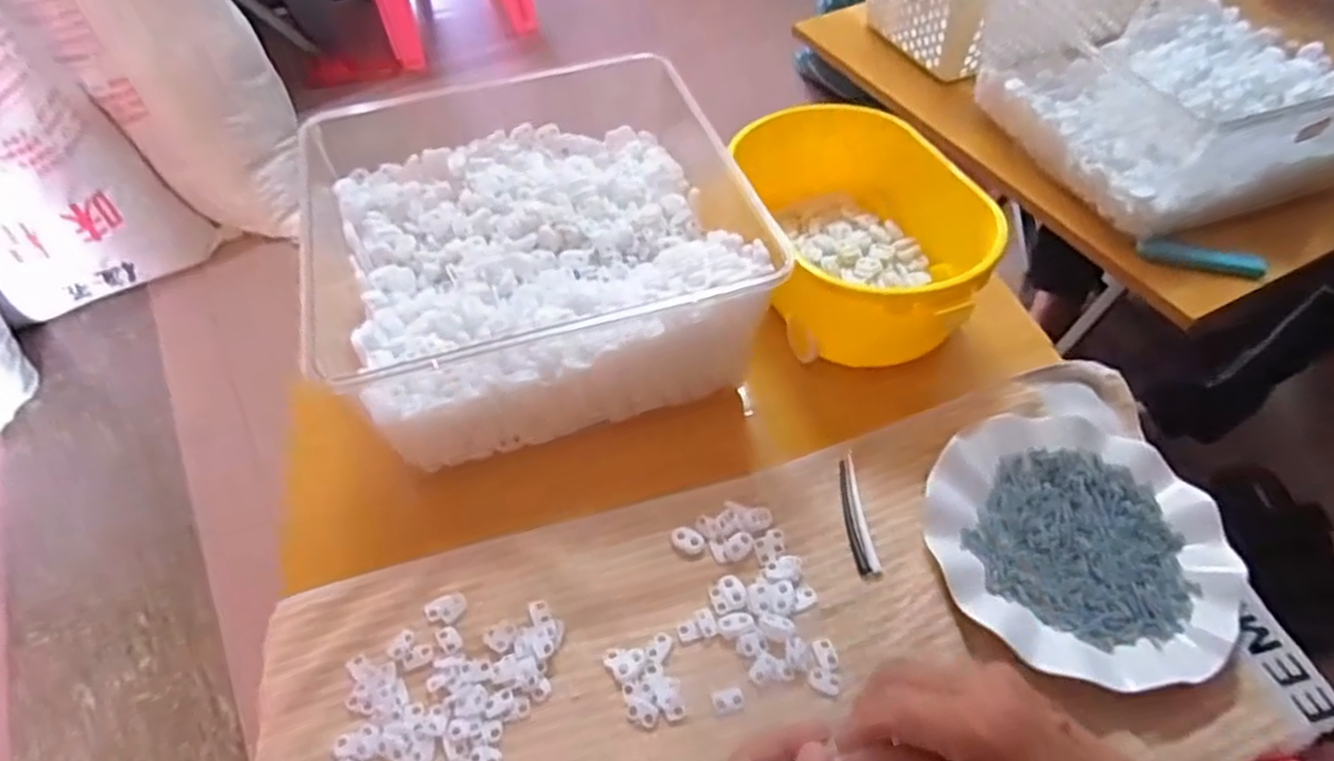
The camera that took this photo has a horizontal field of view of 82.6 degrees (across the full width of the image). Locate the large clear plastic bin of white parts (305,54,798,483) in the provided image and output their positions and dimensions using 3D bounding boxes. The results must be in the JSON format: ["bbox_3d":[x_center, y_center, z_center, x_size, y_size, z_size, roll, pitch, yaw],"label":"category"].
[{"bbox_3d":[-0.095,-0.099,0.583,0.274,0.110,0.269,-15,52,-10],"label":"large clear plastic bin of white parts"}]

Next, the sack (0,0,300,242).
[{"bbox_3d":[-0.889,-0.586,1.325,0.322,0.635,0.210,-32,57,-22],"label":"sack"}]

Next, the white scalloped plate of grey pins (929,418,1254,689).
[{"bbox_3d":[0.260,0.102,0.489,0.178,0.019,0.186,-1,51,1],"label":"white scalloped plate of grey pins"}]

